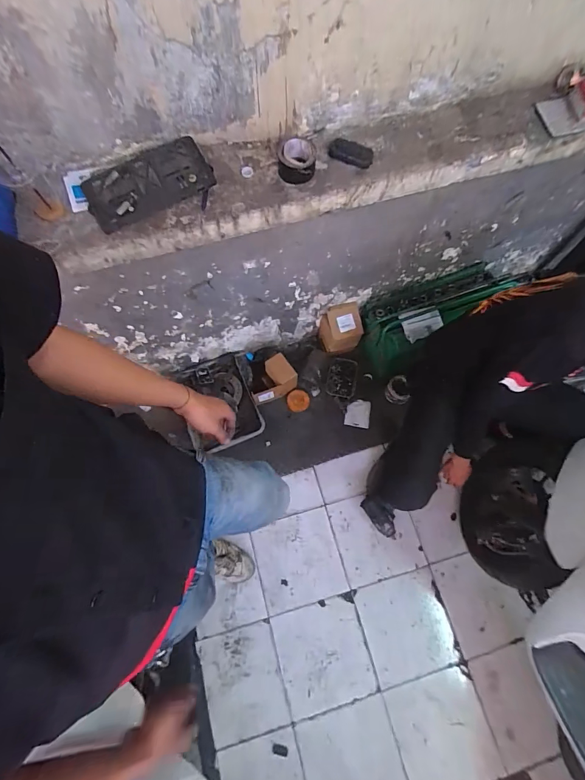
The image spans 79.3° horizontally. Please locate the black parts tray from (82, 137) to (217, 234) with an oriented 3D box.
[{"bbox_3d":[-0.338,-0.487,0.841,0.294,0.048,0.170,-25,70,-9],"label":"black parts tray"}]

